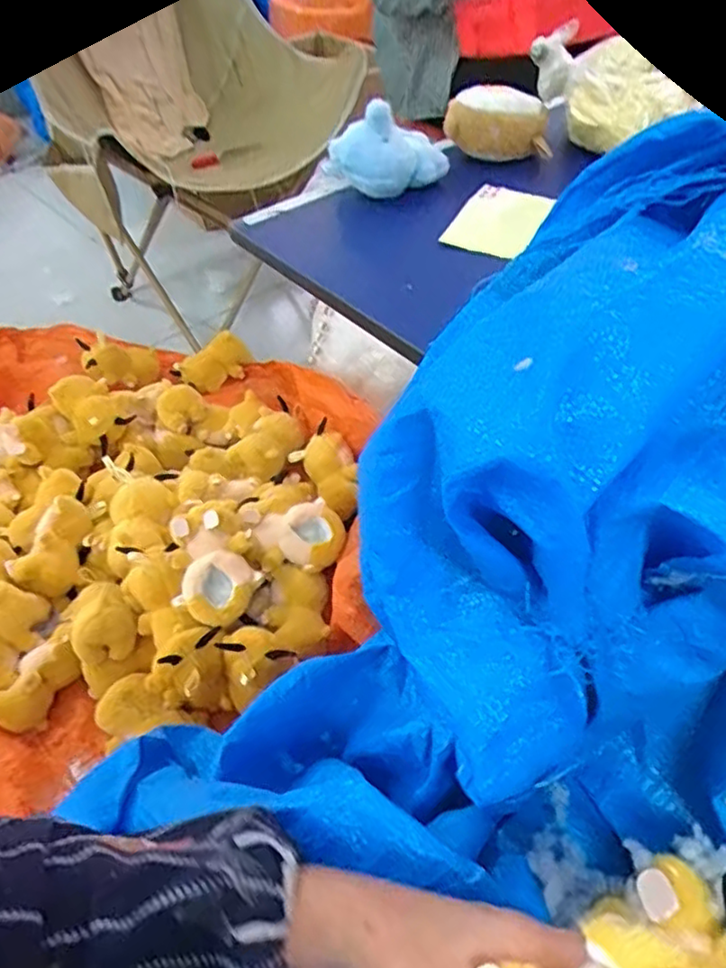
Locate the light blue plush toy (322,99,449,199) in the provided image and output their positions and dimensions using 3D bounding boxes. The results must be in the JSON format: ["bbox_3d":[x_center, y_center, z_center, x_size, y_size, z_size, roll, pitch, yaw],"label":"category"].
[{"bbox_3d":[0.024,-0.333,0.658,0.110,0.071,0.067,-26,50,-19],"label":"light blue plush toy"}]

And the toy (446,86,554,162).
[{"bbox_3d":[0.142,-0.386,0.706,0.112,0.051,0.083,4,47,8],"label":"toy"}]

